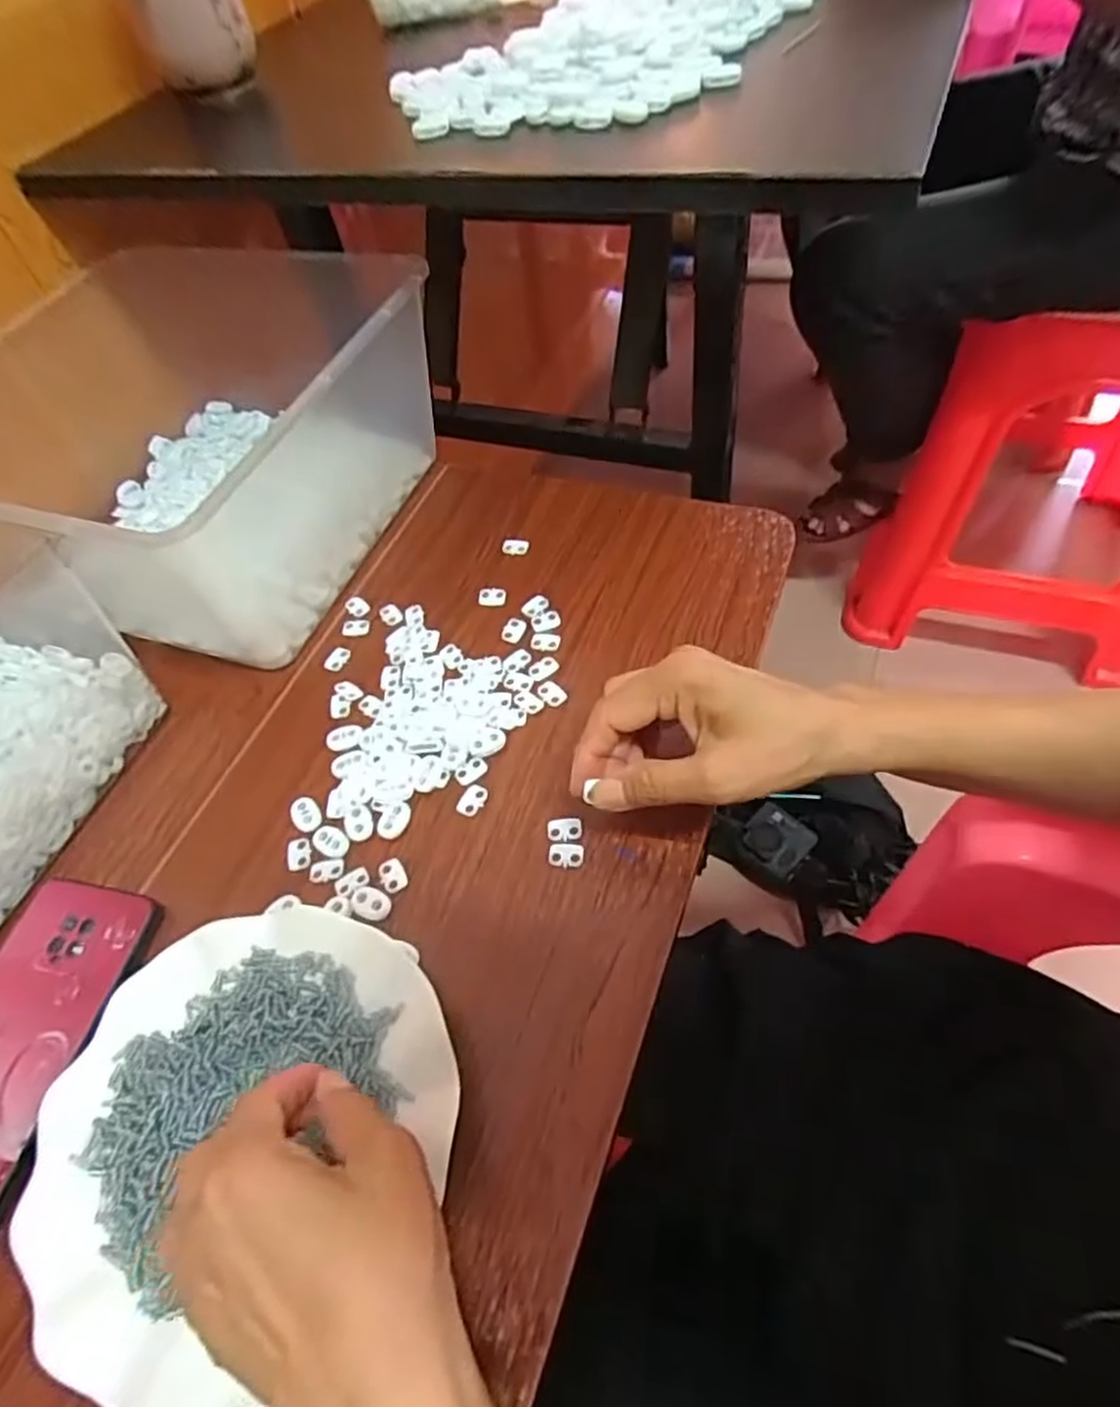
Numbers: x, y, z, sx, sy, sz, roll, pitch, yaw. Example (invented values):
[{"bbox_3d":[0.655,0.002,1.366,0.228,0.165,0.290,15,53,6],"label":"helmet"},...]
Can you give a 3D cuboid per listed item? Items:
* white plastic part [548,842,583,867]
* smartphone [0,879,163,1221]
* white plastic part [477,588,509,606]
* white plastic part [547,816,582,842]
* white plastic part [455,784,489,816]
[{"bbox_3d":[0.003,0.080,0.390,0.019,0.004,0.013,3,56,10],"label":"white plastic part"},{"bbox_3d":[-0.270,0.169,0.361,0.080,0.007,0.161,5,56,11],"label":"smartphone"},{"bbox_3d":[-0.048,-0.075,0.510,0.020,0.006,0.012,-1,55,7],"label":"white plastic part"},{"bbox_3d":[0.002,0.069,0.400,0.019,0.004,0.013,1,55,8],"label":"white plastic part"},{"bbox_3d":[-0.050,0.055,0.418,0.014,0.004,0.019,18,60,19],"label":"white plastic part"}]

